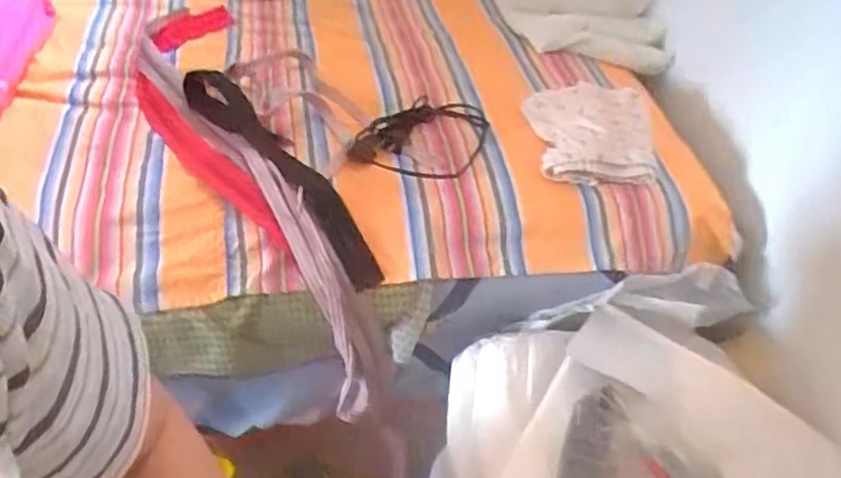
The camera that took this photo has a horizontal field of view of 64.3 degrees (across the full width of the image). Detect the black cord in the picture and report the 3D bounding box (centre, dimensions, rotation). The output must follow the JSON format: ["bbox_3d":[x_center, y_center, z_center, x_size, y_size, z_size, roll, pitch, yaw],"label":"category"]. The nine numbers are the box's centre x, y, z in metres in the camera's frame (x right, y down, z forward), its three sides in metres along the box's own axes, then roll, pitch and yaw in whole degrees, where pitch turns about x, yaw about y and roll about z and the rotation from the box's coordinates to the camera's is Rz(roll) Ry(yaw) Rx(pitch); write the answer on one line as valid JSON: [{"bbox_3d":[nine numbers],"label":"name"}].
[{"bbox_3d":[0.002,-0.118,0.731,0.127,0.031,0.153,18,48,12],"label":"black cord"}]

